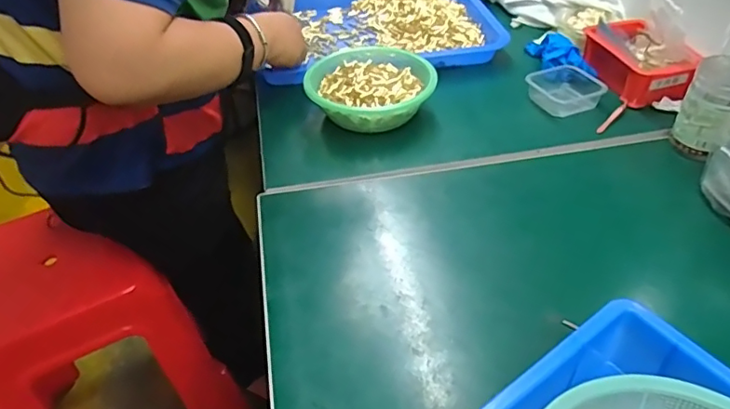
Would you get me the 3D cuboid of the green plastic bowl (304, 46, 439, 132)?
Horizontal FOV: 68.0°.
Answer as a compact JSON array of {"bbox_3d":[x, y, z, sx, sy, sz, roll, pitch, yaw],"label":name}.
[{"bbox_3d":[0.006,-0.156,0.707,0.157,0.048,0.160,-2,42,1],"label":"green plastic bowl"}]

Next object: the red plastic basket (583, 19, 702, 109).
[{"bbox_3d":[0.362,-0.194,0.719,0.087,0.048,0.157,-8,42,-6],"label":"red plastic basket"}]

